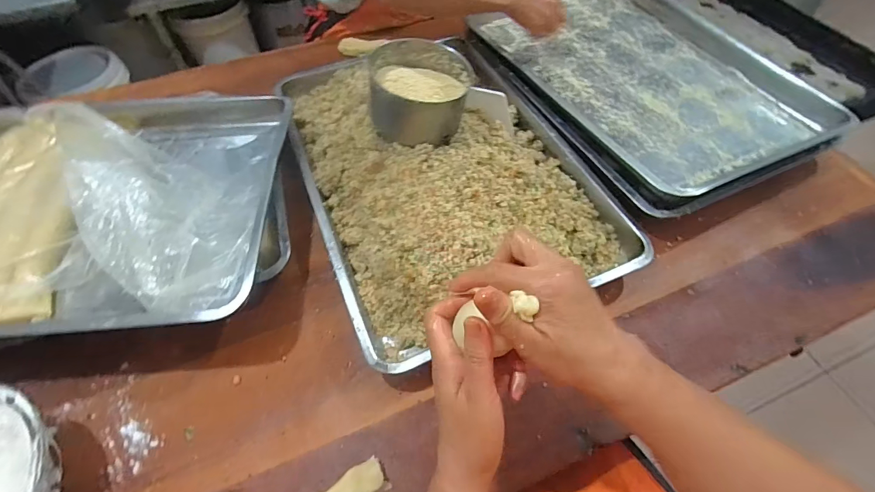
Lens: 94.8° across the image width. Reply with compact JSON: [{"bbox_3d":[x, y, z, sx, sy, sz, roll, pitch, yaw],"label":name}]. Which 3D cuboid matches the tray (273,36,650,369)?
[{"bbox_3d":[-0.006,-0.149,0.617,0.391,0.089,0.586,-19,62,-14],"label":"tray"}]

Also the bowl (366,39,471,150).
[{"bbox_3d":[-0.026,-0.216,0.566,0.136,0.081,0.135,0,56,1],"label":"bowl"}]

